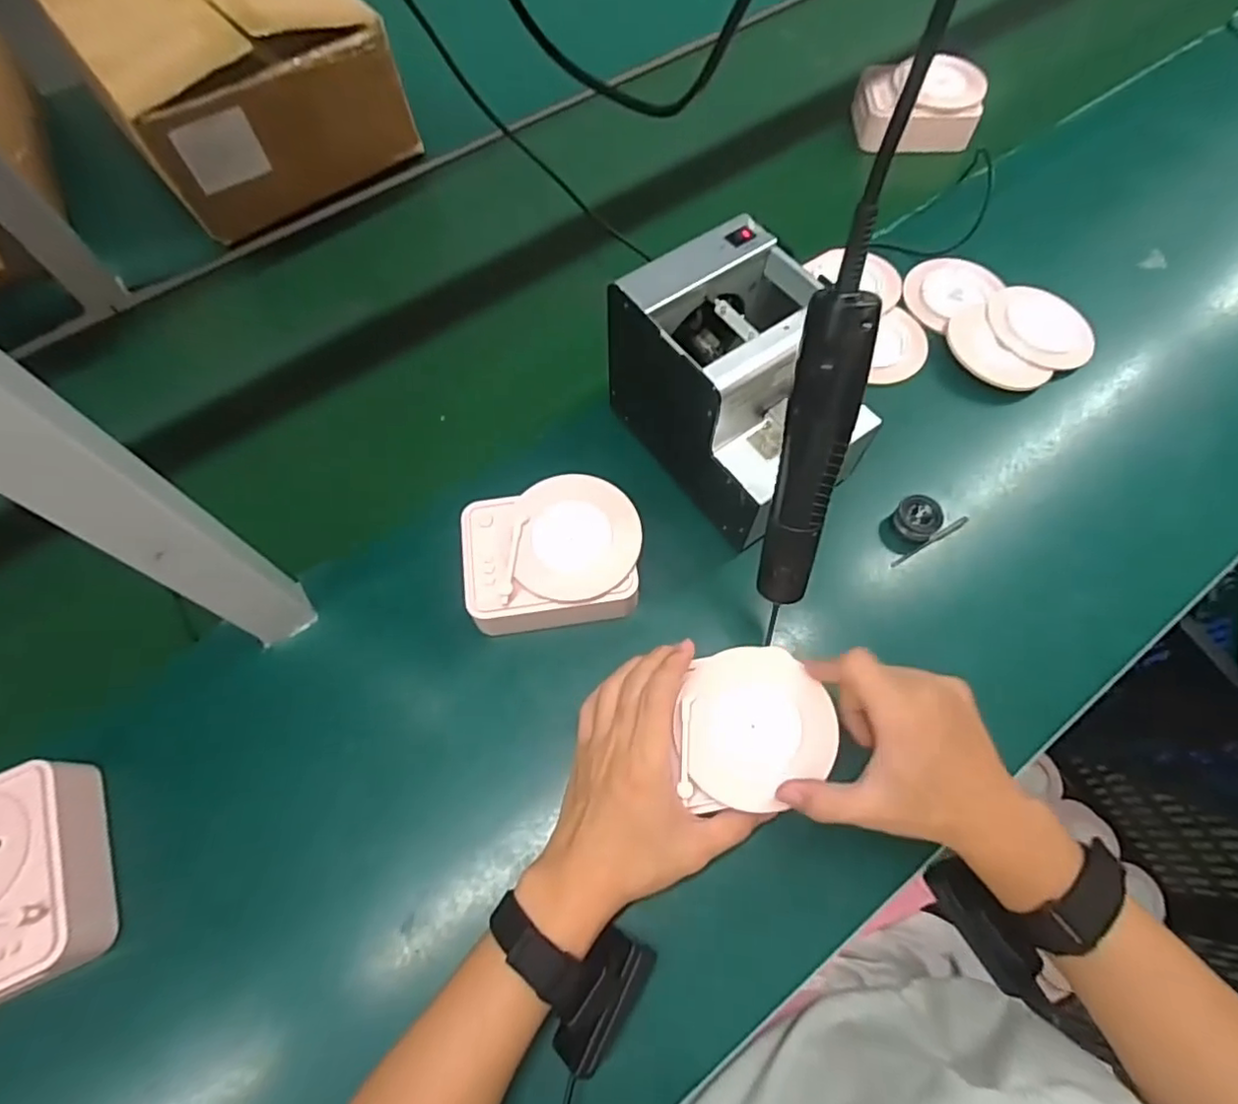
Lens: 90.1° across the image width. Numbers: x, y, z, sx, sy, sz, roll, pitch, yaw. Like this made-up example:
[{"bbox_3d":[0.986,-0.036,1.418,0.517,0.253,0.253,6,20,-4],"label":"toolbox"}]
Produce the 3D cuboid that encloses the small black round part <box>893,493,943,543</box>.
[{"bbox_3d":[0.245,-0.028,0.505,0.029,0.021,0.034,-38,70,-15],"label":"small black round part"}]

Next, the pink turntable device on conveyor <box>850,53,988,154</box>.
[{"bbox_3d":[0.347,-0.514,0.711,0.136,0.055,0.100,-7,66,-2],"label":"pink turntable device on conveyor"}]

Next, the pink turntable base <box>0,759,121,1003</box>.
[{"bbox_3d":[-0.379,0.204,0.381,0.097,0.044,0.124,-22,67,-9],"label":"pink turntable base"}]

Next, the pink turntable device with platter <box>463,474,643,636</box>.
[{"bbox_3d":[-0.050,0.004,0.474,0.129,0.040,0.112,-7,66,-2],"label":"pink turntable device with platter"}]

